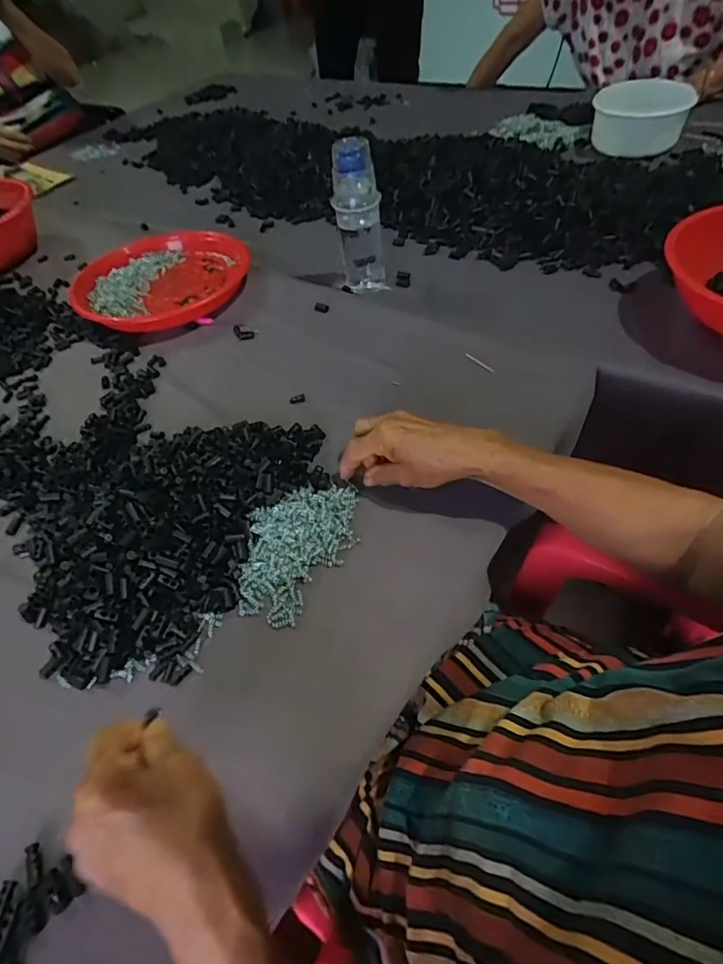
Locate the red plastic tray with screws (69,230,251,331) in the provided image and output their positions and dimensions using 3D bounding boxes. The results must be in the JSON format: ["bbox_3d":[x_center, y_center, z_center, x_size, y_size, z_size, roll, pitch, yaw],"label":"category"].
[{"bbox_3d":[-0.288,-0.287,0.734,0.240,0.044,0.213,-5,51,1],"label":"red plastic tray with screws"}]

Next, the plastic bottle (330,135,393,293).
[{"bbox_3d":[-0.003,-0.358,0.674,0.062,0.181,0.074,-7,51,0],"label":"plastic bottle"}]

